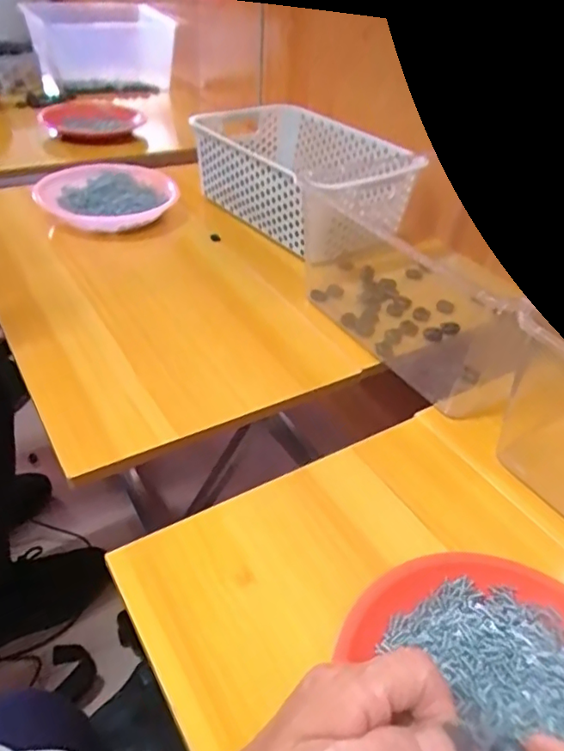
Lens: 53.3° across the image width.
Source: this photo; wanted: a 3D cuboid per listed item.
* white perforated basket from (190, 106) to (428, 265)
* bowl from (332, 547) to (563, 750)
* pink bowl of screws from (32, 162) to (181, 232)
[{"bbox_3d":[0.029,-0.287,0.810,0.232,0.105,0.304,-20,46,-28],"label":"white perforated basket"},{"bbox_3d":[0.125,0.190,0.328,0.190,0.029,0.173,4,40,-3],"label":"bowl"},{"bbox_3d":[-0.254,-0.266,0.821,0.189,0.037,0.187,4,40,-3],"label":"pink bowl of screws"}]

